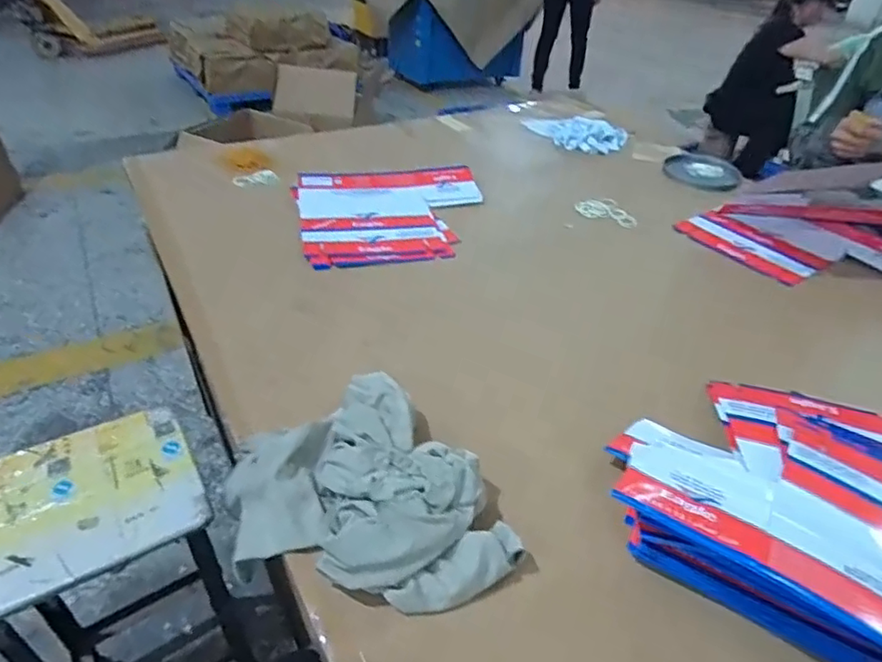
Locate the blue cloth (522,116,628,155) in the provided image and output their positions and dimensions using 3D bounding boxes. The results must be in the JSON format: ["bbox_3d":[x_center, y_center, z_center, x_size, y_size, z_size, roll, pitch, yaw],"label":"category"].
[{"bbox_3d":[0.333,-0.509,1.439,0.263,0.040,0.162,25,43,23],"label":"blue cloth"}]

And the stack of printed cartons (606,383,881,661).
[{"bbox_3d":[0.413,0.149,0.555,0.396,0.090,0.412,31,45,29],"label":"stack of printed cartons"}]

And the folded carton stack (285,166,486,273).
[{"bbox_3d":[-0.082,-0.223,1.054,0.358,0.030,0.324,-9,41,-17],"label":"folded carton stack"}]

